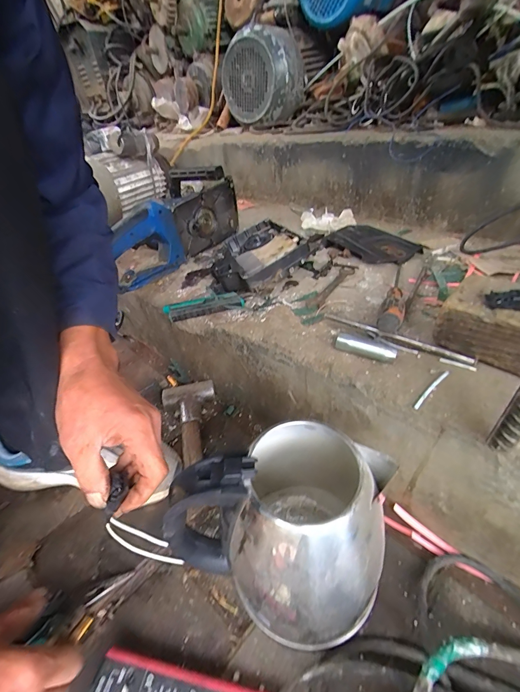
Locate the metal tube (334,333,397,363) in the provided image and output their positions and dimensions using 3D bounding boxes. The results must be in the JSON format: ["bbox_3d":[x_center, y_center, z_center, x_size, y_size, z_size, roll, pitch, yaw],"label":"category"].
[{"bbox_3d":[0.124,0.003,0.389,0.068,0.019,0.018,11,40,21],"label":"metal tube"}]

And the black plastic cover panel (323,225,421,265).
[{"bbox_3d":[0.216,-0.198,0.633,0.105,0.025,0.156,-29,43,-28],"label":"black plastic cover panel"}]

